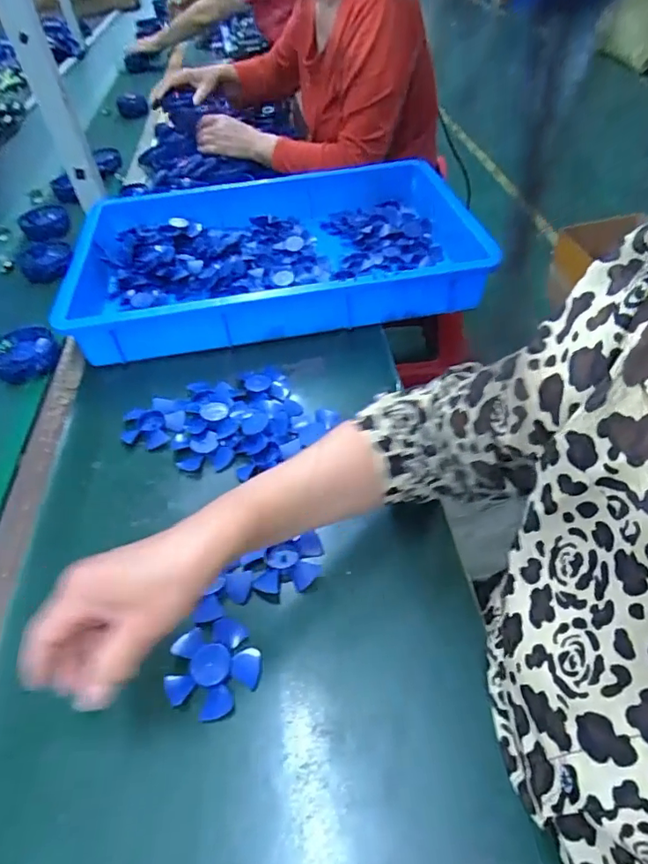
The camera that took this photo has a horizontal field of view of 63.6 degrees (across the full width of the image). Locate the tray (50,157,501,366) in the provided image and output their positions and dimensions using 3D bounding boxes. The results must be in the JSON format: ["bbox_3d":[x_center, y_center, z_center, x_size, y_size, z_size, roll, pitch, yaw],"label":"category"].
[{"bbox_3d":[-0.076,-0.278,0.798,0.548,0.076,0.381,-10,46,-4],"label":"tray"}]

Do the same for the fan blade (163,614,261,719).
[{"bbox_3d":[-0.087,0.183,0.406,0.069,0.010,0.067,-3,46,3],"label":"fan blade"}]

